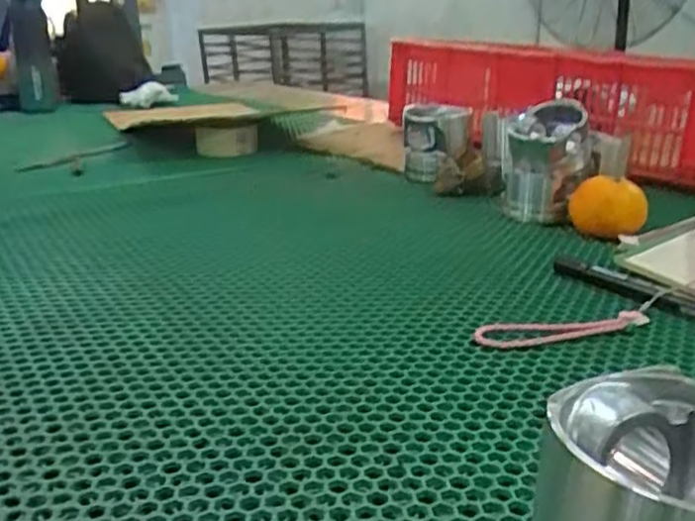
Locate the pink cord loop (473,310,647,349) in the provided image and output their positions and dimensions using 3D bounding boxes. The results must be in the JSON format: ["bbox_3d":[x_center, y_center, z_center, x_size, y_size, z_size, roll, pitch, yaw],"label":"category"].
[{"bbox_3d":[0.154,0.048,0.517,0.134,0.007,0.028,-6,21,-15],"label":"pink cord loop"}]

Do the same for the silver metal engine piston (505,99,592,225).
[{"bbox_3d":[0.221,-0.110,0.805,0.088,0.117,0.077,8,22,22],"label":"silver metal engine piston"}]

